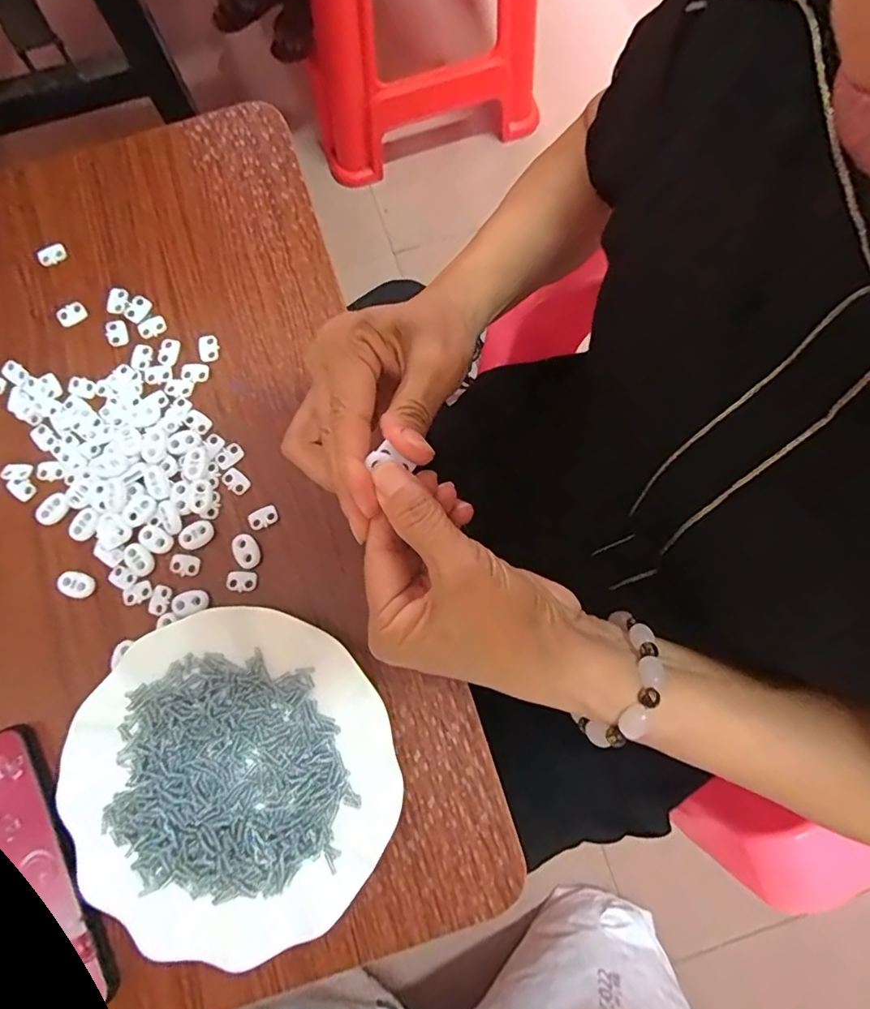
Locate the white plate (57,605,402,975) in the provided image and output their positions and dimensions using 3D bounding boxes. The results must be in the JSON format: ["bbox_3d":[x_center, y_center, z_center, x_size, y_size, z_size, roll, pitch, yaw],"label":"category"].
[{"bbox_3d":[-0.118,0.158,0.318,0.179,0.019,0.181,0,78,-1],"label":"white plate"}]

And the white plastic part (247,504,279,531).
[{"bbox_3d":[-0.113,0.008,0.355,0.020,0.004,0.013,-31,81,-5],"label":"white plastic part"}]

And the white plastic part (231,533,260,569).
[{"bbox_3d":[-0.123,0.030,0.351,0.015,0.004,0.022,-32,81,-5],"label":"white plastic part"}]

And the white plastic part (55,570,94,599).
[{"bbox_3d":[-0.232,0.052,0.351,0.021,0.007,0.017,9,80,1],"label":"white plastic part"}]

